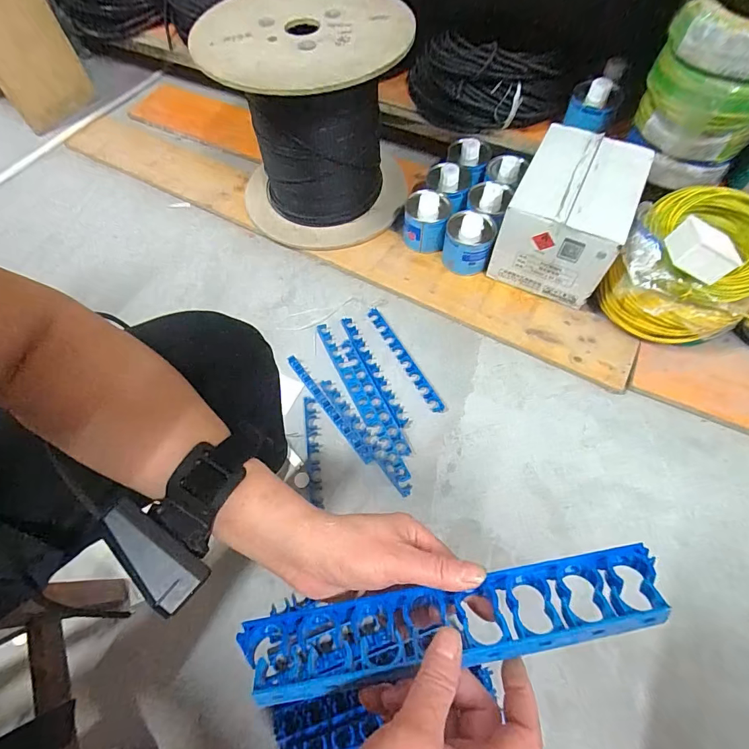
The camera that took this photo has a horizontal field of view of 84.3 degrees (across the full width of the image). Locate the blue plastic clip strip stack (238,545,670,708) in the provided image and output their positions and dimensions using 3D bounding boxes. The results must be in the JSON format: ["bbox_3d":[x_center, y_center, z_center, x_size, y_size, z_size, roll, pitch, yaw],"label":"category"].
[{"bbox_3d":[0.046,0.147,0.247,0.244,0.036,0.043,-10,63,-1],"label":"blue plastic clip strip stack"}]

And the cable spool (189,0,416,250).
[{"bbox_3d":[-0.122,-0.507,0.856,0.350,0.361,0.327,0,63,1],"label":"cable spool"}]

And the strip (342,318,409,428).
[{"bbox_3d":[-0.003,-0.010,0.785,0.024,0.008,0.253,-24,65,-11],"label":"strip"}]

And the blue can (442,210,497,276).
[{"bbox_3d":[0.190,-0.273,0.856,0.090,0.103,0.087,0,63,1],"label":"blue can"}]

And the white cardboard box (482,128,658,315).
[{"bbox_3d":[0.383,-0.315,0.827,0.195,0.191,0.274,24,65,14],"label":"white cardboard box"}]

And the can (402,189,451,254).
[{"bbox_3d":[0.109,-0.329,0.890,0.091,0.097,0.100,8,63,5],"label":"can"}]

